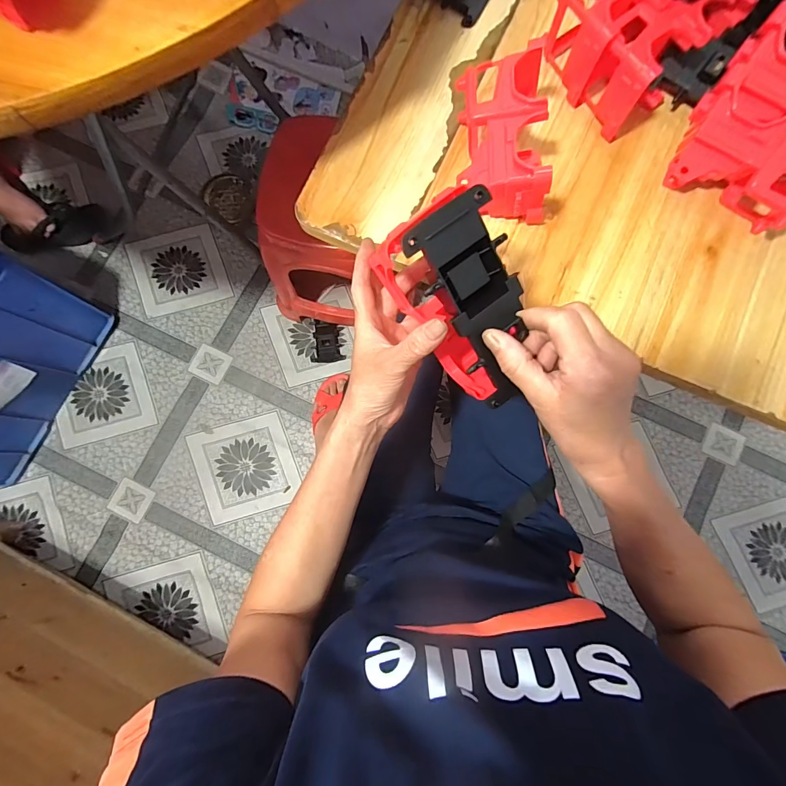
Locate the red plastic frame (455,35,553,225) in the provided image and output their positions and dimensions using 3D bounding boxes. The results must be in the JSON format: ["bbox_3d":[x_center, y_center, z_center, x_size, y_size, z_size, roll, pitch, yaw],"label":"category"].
[{"bbox_3d":[0.115,-0.255,0.403,0.090,0.080,0.131,2,81,0],"label":"red plastic frame"}]

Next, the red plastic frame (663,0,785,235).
[{"bbox_3d":[0.370,-0.249,0.382,0.152,0.116,0.109,38,83,5],"label":"red plastic frame"}]

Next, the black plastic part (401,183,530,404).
[{"bbox_3d":[0.064,-0.061,0.278,0.068,0.019,0.147,-26,108,-4],"label":"black plastic part"}]

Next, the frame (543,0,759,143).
[{"bbox_3d":[0.260,-0.389,0.421,0.147,0.081,0.137,-38,83,-5],"label":"frame"}]

